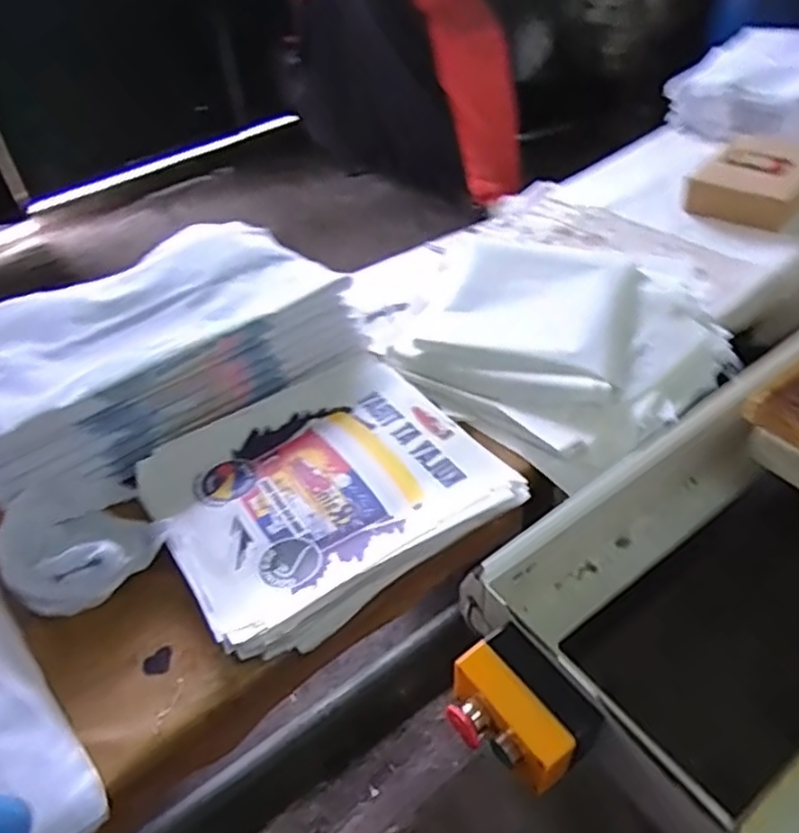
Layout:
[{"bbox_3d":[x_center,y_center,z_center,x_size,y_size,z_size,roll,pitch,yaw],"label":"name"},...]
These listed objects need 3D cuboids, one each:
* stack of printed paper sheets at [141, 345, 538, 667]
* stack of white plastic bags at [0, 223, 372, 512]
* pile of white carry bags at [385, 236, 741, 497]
[{"bbox_3d":[-0.102,0.086,0.918,0.415,0.045,0.377,-28,49,-22],"label":"stack of printed paper sheets"},{"bbox_3d":[-0.381,-0.115,1.080,0.565,0.127,0.372,-31,50,-24],"label":"stack of white plastic bags"},{"bbox_3d":[0.233,-0.147,1.120,0.450,0.077,0.514,-35,52,-27],"label":"pile of white carry bags"}]

